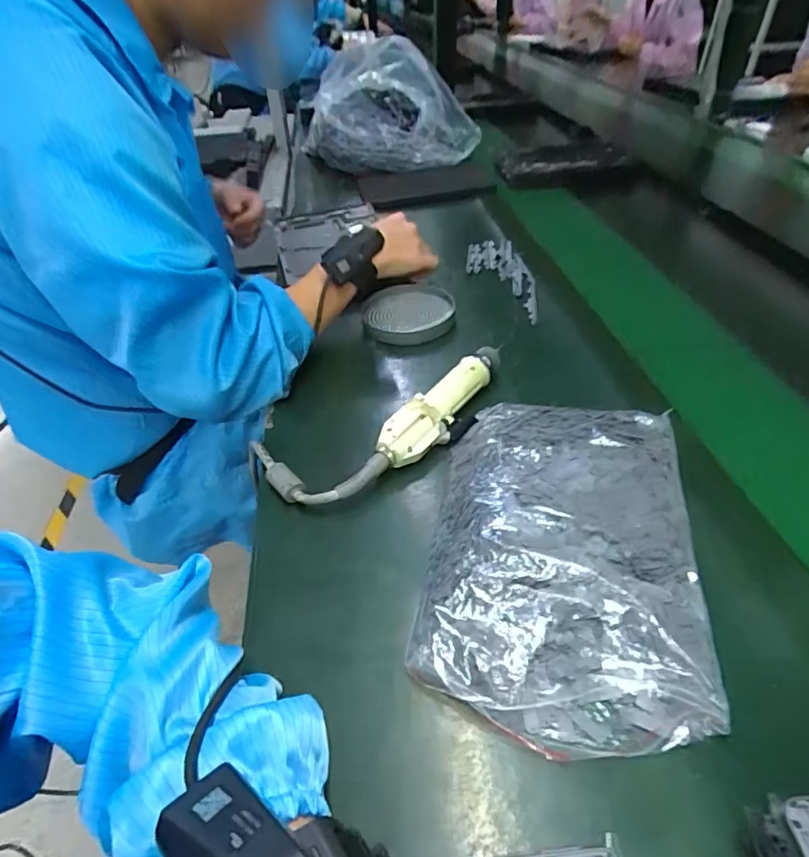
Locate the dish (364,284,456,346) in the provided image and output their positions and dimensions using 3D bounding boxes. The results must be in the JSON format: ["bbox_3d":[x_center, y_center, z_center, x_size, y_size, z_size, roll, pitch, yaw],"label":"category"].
[{"bbox_3d":[0.006,-0.142,0.638,0.107,0.023,0.116,-2,43,2],"label":"dish"}]

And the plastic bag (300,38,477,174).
[{"bbox_3d":[-0.041,-0.647,1.073,0.301,0.226,0.278,-15,44,-12],"label":"plastic bag"}]

